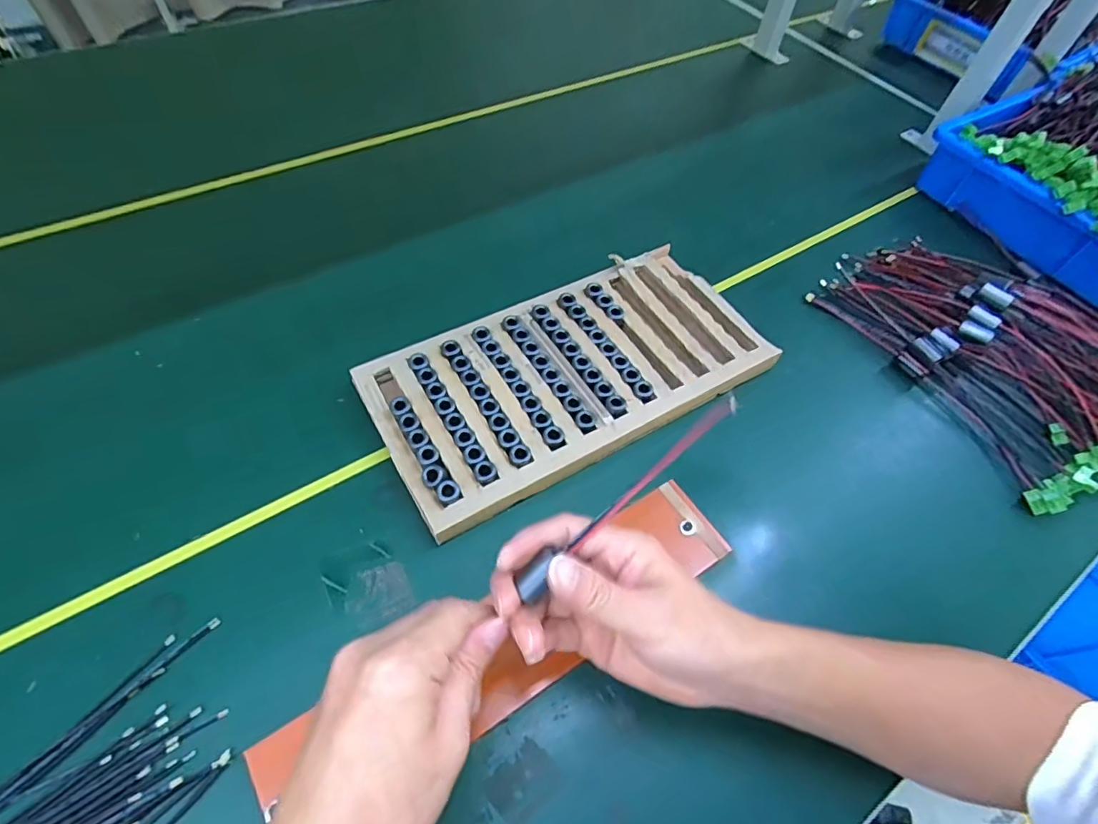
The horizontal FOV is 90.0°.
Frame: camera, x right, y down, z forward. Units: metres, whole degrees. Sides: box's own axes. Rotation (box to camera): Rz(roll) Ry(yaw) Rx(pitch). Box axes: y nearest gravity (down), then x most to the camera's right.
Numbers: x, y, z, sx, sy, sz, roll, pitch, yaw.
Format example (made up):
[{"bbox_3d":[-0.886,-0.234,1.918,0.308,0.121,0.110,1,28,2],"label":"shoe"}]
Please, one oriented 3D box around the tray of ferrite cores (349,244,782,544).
[{"bbox_3d":[0.024,-0.044,0.496,0.352,0.031,0.174,-26,62,-20],"label":"tray of ferrite cores"}]

